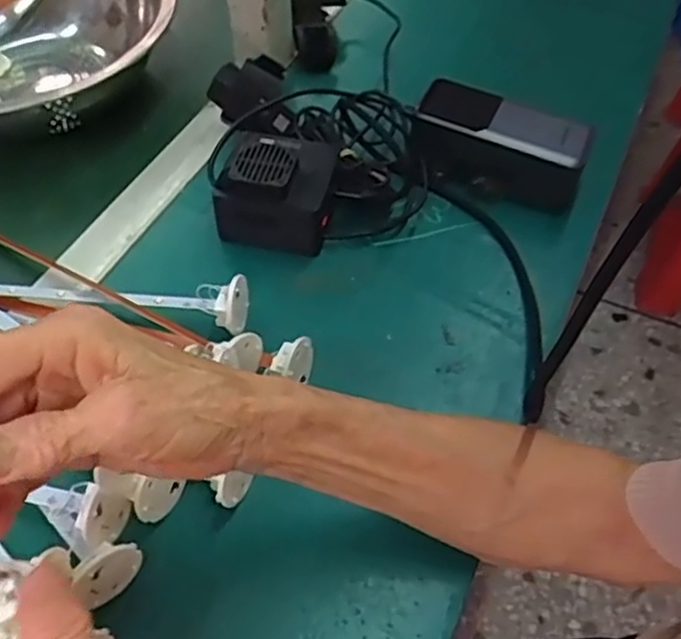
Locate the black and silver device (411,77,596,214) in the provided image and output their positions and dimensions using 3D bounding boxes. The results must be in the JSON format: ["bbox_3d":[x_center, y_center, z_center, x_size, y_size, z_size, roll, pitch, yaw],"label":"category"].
[{"bbox_3d":[0.119,-0.132,0.528,0.123,0.051,0.056,19,56,15],"label":"black and silver device"}]

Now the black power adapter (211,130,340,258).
[{"bbox_3d":[-0.042,-0.097,0.502,0.075,0.055,0.076,11,54,9],"label":"black power adapter"}]

